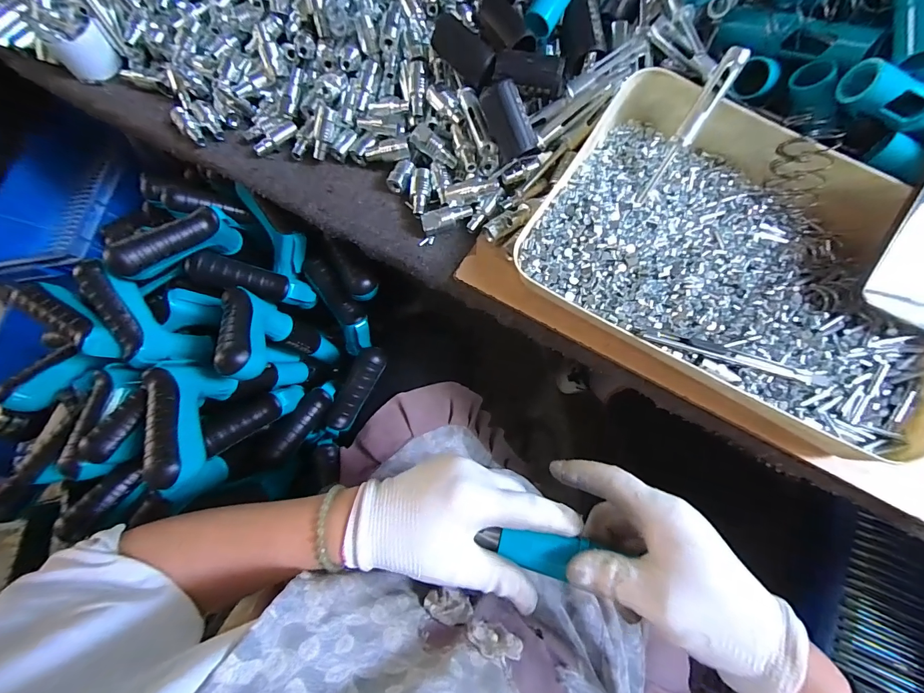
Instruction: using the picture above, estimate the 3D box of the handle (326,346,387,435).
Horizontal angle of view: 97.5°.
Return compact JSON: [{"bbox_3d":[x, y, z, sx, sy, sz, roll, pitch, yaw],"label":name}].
[{"bbox_3d":[-0.130,0.055,0.503,0.033,0.027,0.113,28,90,12],"label":"handle"}]

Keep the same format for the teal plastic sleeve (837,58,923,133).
[{"bbox_3d":[0.330,-0.188,0.307,0.083,0.028,0.032,16,71,-10],"label":"teal plastic sleeve"}]

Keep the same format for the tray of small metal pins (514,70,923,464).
[{"bbox_3d":[0.232,-0.078,0.331,0.328,0.055,0.231,32,75,13],"label":"tray of small metal pins"}]

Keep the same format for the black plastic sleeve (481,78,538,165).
[{"bbox_3d":[0.044,-0.209,0.377,0.034,0.032,0.061,-19,108,12],"label":"black plastic sleeve"}]

